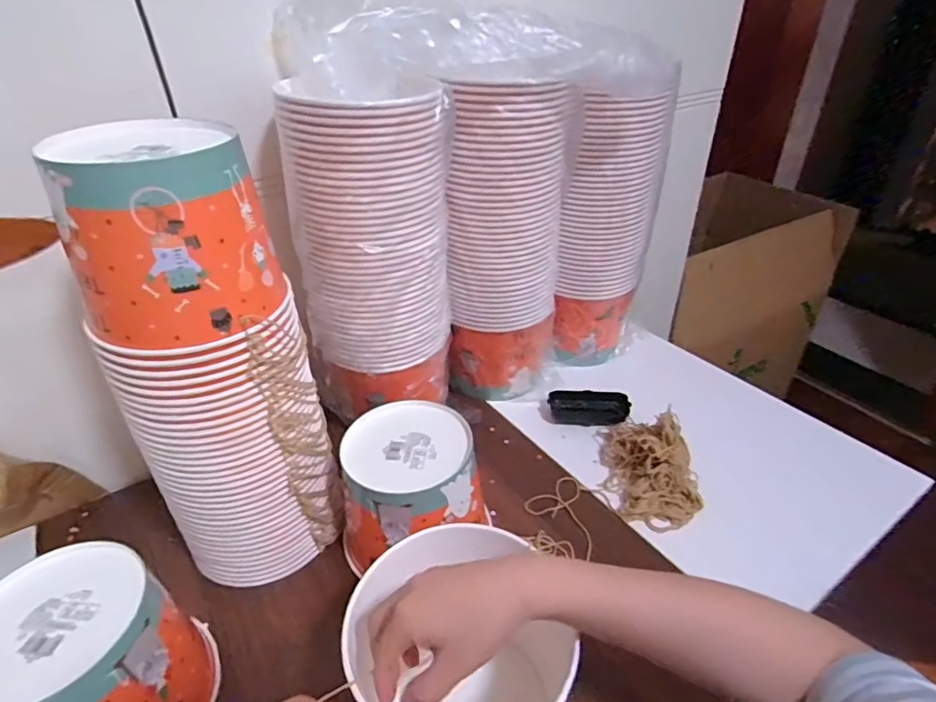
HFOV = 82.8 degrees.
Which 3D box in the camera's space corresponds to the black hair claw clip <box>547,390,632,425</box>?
[{"bbox_3d":[0.169,0.080,0.747,0.108,0.024,0.048,2,35,6],"label":"black hair claw clip"}]

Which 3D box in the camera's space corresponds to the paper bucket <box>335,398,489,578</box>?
[{"bbox_3d":[-0.059,0.152,0.556,0.132,0.136,0.143,-1,35,1],"label":"paper bucket"}]

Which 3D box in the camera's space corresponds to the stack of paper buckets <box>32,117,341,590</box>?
[{"bbox_3d":[-0.223,0.027,0.477,0.157,0.408,0.125,-12,37,-15],"label":"stack of paper buckets"}]

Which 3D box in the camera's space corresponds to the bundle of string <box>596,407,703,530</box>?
[{"bbox_3d":[0.217,0.125,0.632,0.097,0.075,0.142,2,35,5],"label":"bundle of string"}]

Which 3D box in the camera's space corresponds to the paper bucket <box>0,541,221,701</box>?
[{"bbox_3d":[-0.290,0.249,0.414,0.147,0.126,0.145,22,41,29],"label":"paper bucket"}]

